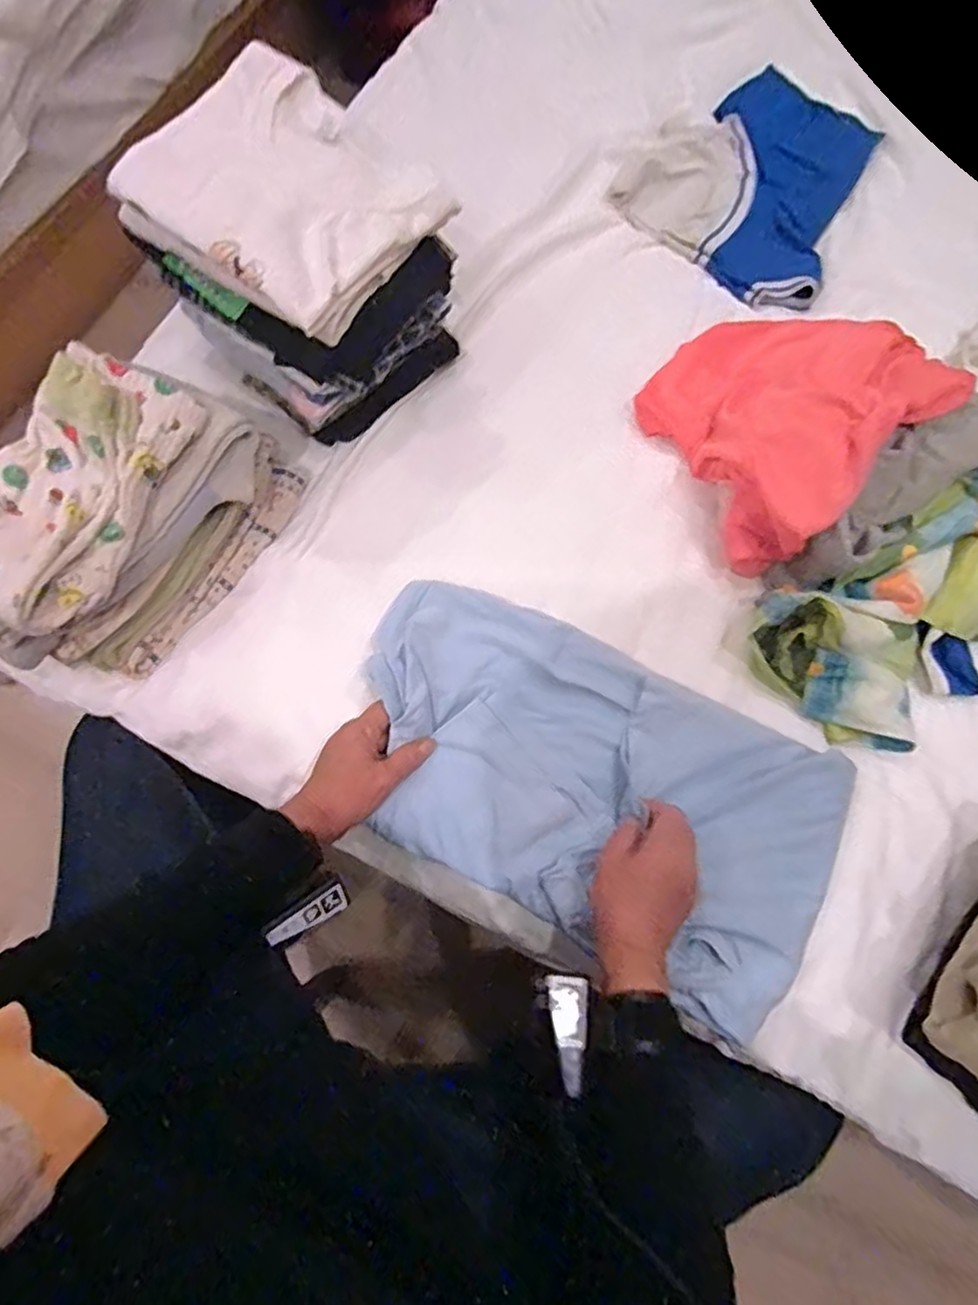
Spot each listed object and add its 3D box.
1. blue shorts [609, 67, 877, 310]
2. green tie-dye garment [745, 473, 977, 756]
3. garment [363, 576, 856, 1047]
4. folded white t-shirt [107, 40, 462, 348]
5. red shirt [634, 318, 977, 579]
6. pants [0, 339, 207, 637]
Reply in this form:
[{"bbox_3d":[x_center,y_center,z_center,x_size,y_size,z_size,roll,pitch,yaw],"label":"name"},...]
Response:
[{"bbox_3d":[0.333,-0.590,0.823,0.272,0.020,0.338,34,75,12],"label":"blue shorts"},{"bbox_3d":[0.408,-0.053,0.592,0.337,0.090,0.165,-33,74,-10],"label":"green tie-dye garment"},{"bbox_3d":[0.077,0.104,0.553,0.407,0.031,0.232,28,72,9],"label":"garment"},{"bbox_3d":[-0.173,-0.389,0.565,0.219,0.061,0.206,39,76,13],"label":"folded white t-shirt"},{"bbox_3d":[0.290,-0.257,0.653,0.311,0.119,0.253,-40,75,-12],"label":"red shirt"},{"bbox_3d":[-0.345,-0.136,0.535,0.151,0.047,0.234,26,73,9],"label":"pants"}]

